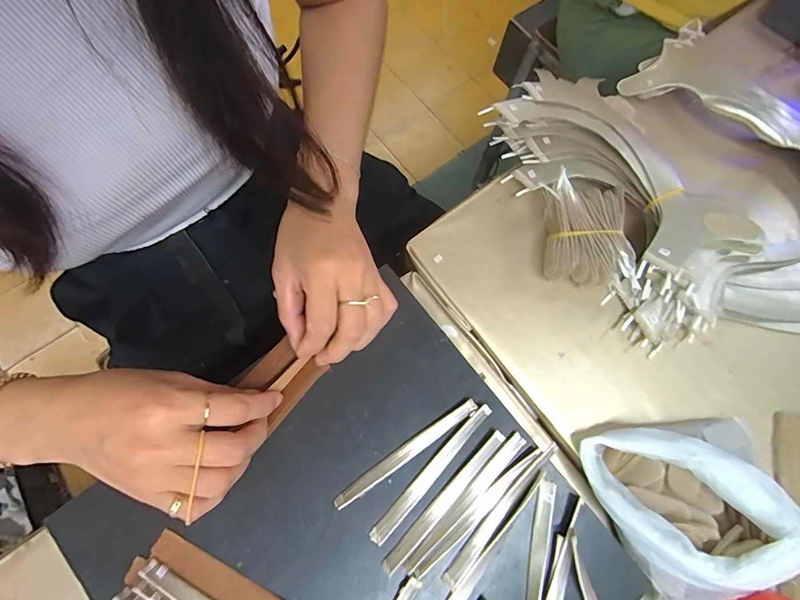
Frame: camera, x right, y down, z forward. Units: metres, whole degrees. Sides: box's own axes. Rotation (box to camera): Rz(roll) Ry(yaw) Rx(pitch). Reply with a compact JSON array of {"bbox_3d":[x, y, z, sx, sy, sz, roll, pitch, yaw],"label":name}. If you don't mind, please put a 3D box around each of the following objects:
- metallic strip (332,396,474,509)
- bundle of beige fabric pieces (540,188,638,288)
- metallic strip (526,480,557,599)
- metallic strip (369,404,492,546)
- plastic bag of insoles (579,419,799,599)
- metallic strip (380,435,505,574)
[{"bbox_3d":[0.005,0.112,0.292,0.121,0.005,0.011,-33,77,-11],"label":"metallic strip"},{"bbox_3d":[0.161,-0.057,0.349,0.064,0.034,0.085,7,73,0],"label":"bundle of beige fabric pieces"},{"bbox_3d":[0.097,0.190,0.273,0.013,0.009,0.120,11,74,2],"label":"metallic strip"},{"bbox_3d":[0.024,0.124,0.288,0.010,0.004,0.121,42,77,10],"label":"metallic strip"},{"bbox_3d":[0.217,0.145,0.283,0.136,0.056,0.123,-14,74,-6],"label":"plastic bag of insoles"},{"bbox_3d":[0.033,0.142,0.282,0.009,0.004,0.120,43,77,10],"label":"metallic strip"}]

